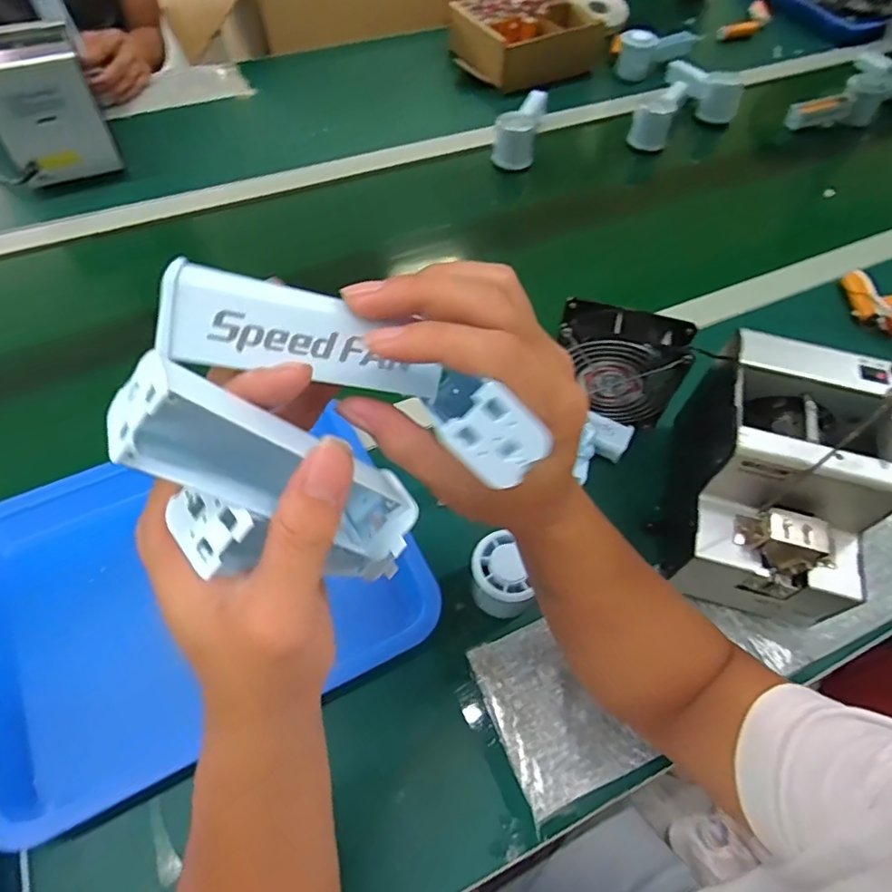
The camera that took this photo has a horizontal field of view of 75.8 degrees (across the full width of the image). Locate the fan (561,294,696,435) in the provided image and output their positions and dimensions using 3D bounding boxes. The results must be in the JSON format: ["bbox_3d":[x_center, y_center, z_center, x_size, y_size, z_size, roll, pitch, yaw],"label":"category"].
[{"bbox_3d":[0.158,-0.073,0.544,0.118,0.114,0.051,13,57,6],"label":"fan"}]

